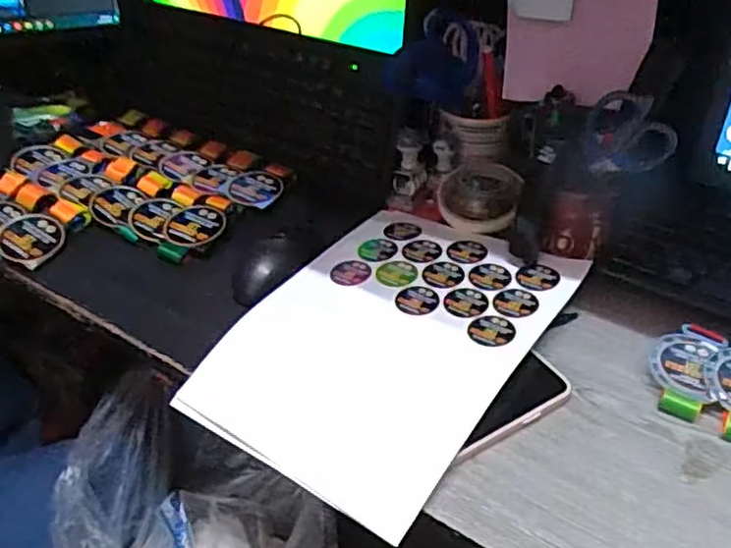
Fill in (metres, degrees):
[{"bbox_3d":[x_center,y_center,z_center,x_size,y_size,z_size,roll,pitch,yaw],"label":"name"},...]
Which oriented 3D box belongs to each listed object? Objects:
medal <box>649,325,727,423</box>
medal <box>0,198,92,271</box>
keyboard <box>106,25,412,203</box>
[{"bbox_3d":[0.247,0.072,0.514,0.048,0.016,0.084,17,42,23],"label":"medal"},{"bbox_3d":[-0.333,-0.045,0.675,0.064,0.012,0.092,12,40,18],"label":"medal"},{"bbox_3d":[-0.155,-0.212,0.799,0.467,0.113,0.027,24,17,27],"label":"keyboard"}]

